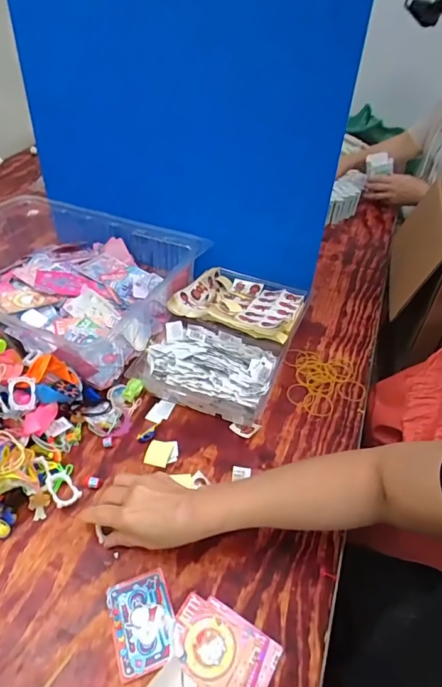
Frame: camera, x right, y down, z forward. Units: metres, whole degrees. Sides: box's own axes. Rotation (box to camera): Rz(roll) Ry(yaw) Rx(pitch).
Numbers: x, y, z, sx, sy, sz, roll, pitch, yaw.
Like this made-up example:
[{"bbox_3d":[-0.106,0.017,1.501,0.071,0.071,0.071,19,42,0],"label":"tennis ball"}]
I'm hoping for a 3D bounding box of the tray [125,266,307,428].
[{"bbox_3d":[0.005,-0.018,0.707,0.219,0.073,0.313,17,45,13],"label":"tray"}]

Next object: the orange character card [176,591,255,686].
[{"bbox_3d":[-0.012,0.299,0.415,0.082,0.004,0.063,25,47,21],"label":"orange character card"}]

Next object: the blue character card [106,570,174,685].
[{"bbox_3d":[-0.080,0.282,0.429,0.061,0.004,0.083,-16,45,-16],"label":"blue character card"}]

